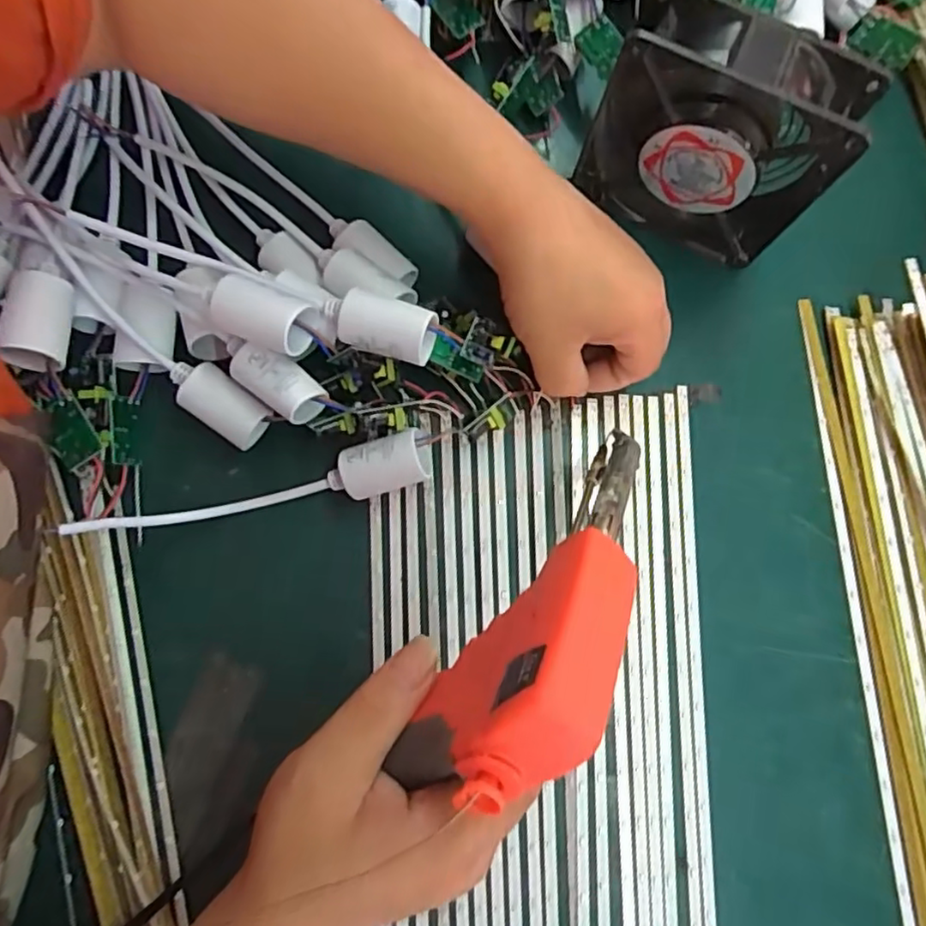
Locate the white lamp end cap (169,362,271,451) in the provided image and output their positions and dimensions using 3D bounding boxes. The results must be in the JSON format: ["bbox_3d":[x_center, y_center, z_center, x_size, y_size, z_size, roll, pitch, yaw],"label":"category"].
[{"bbox_3d":[-0.128,-0.030,0.344,0.056,0.029,0.026,37,79,4],"label":"white lamp end cap"}]

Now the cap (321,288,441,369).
[{"bbox_3d":[-0.040,-0.065,0.306,0.053,0.020,0.023,17,78,0],"label":"cap"}]

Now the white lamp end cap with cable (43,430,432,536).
[{"bbox_3d":[-0.105,0.012,0.332,0.177,0.045,0.026,-9,79,-6],"label":"white lamp end cap with cable"}]

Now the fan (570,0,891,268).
[{"bbox_3d":[0.130,-0.169,0.342,0.123,0.120,0.044,26,78,1],"label":"fan"}]

